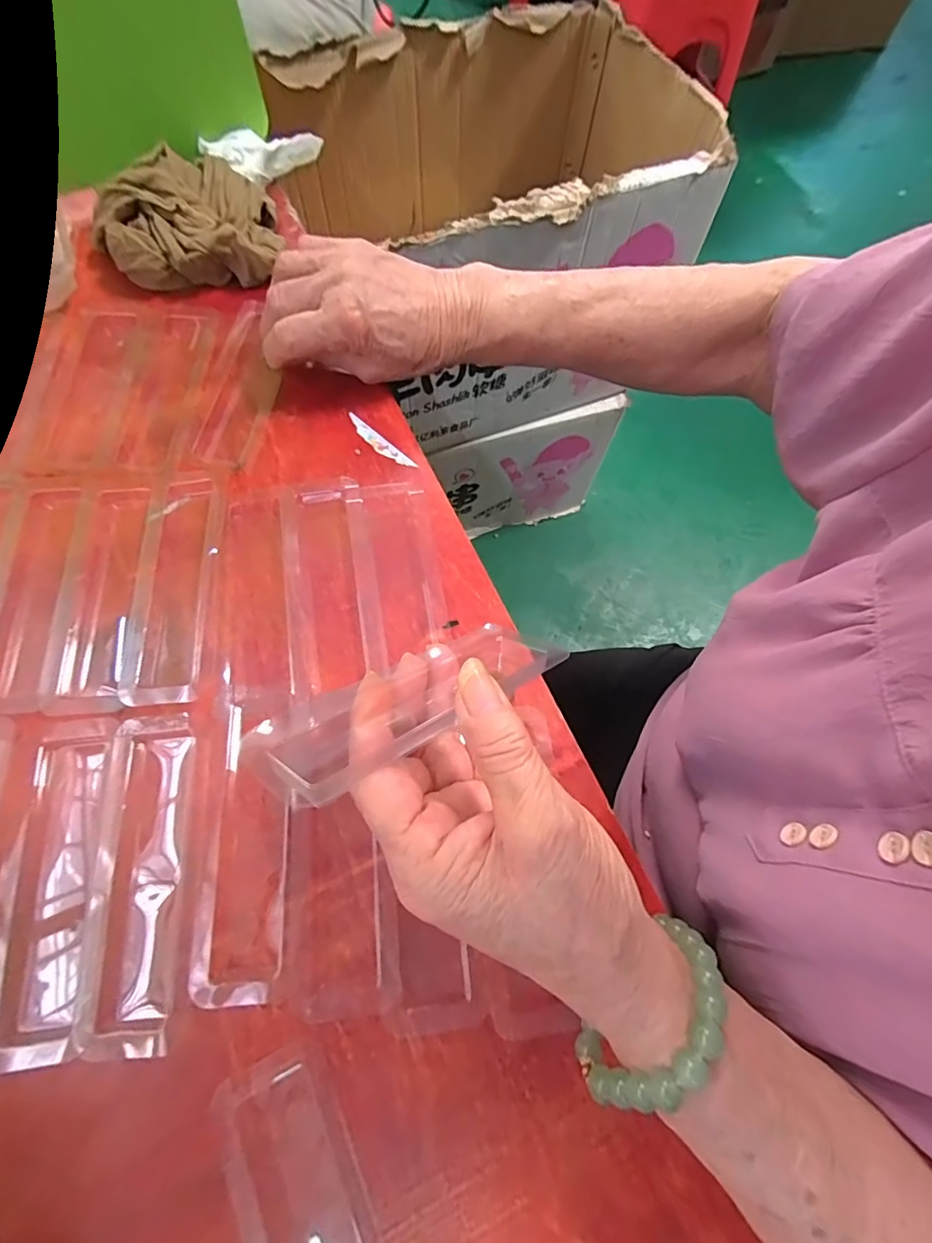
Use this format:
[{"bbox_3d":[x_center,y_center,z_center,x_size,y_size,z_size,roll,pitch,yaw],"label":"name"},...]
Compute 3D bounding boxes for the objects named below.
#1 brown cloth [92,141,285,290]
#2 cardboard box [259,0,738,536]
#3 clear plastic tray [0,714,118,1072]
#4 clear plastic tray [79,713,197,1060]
[{"bbox_3d":[-0.198,-0.290,0.357,0.125,0.043,0.104,-3,70,-4],"label":"brown cloth"},{"bbox_3d":[0.033,-0.472,0.831,0.485,0.593,0.384,-22,73,-10],"label":"cardboard box"},{"bbox_3d":[-0.193,0.116,0.231,0.048,0.012,0.141,-7,71,-5],"label":"clear plastic tray"},{"bbox_3d":[-0.150,0.115,0.233,0.036,0.011,0.138,-4,70,-4],"label":"clear plastic tray"}]

